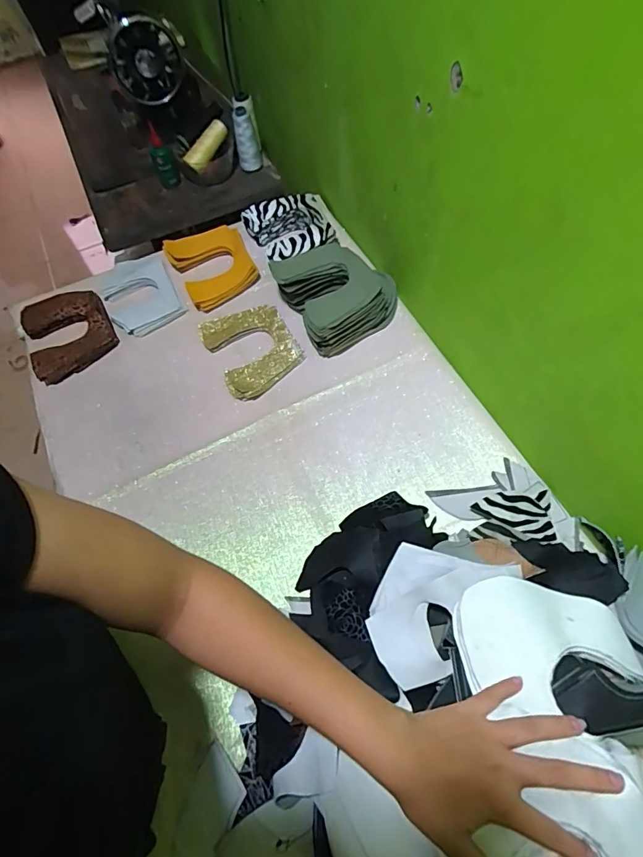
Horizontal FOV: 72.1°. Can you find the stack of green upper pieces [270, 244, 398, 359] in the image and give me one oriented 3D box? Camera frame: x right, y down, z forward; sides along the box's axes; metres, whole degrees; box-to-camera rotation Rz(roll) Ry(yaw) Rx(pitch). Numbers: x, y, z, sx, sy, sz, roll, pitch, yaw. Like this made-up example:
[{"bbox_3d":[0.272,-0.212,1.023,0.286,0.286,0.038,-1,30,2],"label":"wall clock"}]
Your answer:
[{"bbox_3d":[0.024,-0.228,0.718,0.174,0.068,0.179,-30,64,-12],"label":"stack of green upper pieces"}]

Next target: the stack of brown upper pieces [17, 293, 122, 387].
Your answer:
[{"bbox_3d":[-0.429,-0.170,0.745,0.131,0.028,0.174,-28,64,-11],"label":"stack of brown upper pieces"}]

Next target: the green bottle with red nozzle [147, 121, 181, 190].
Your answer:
[{"bbox_3d":[-0.326,-0.553,0.895,0.044,0.104,0.057,-23,67,-9],"label":"green bottle with red nozzle"}]

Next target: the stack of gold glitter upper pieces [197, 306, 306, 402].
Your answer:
[{"bbox_3d":[-0.110,-0.132,0.704,0.129,0.010,0.169,-26,64,-10],"label":"stack of gold glitter upper pieces"}]

